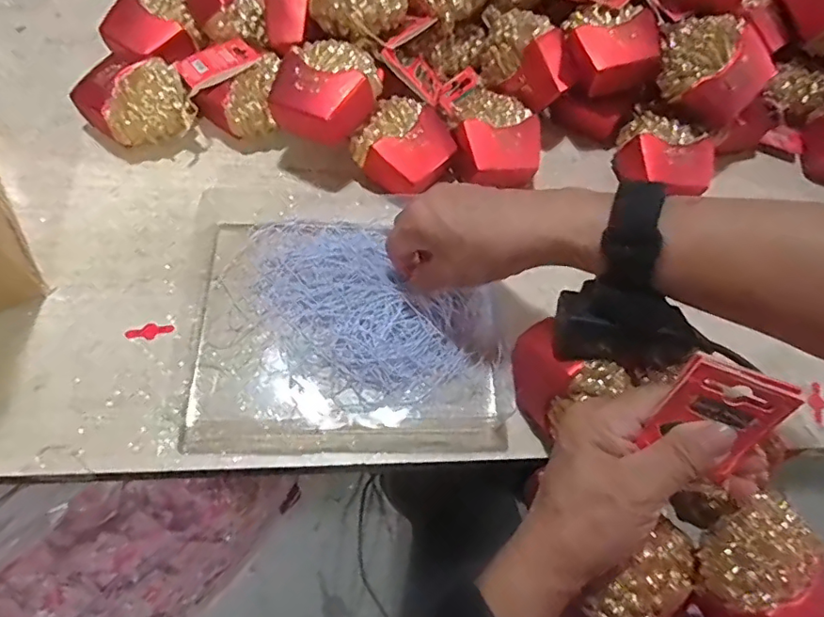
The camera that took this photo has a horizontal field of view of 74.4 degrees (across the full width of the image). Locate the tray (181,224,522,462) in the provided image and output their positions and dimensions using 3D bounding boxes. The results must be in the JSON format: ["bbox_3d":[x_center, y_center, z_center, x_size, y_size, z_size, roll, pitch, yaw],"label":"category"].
[{"bbox_3d":[-0.040,0.011,0.380,0.211,0.017,0.170,0,63,-2],"label":"tray"}]

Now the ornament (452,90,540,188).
[{"bbox_3d":[0.071,-0.136,0.446,0.068,0.043,0.082,-4,64,-4],"label":"ornament"}]

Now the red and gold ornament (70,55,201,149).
[{"bbox_3d":[-0.216,-0.162,0.433,0.090,0.043,0.072,40,69,16],"label":"red and gold ornament"}]

